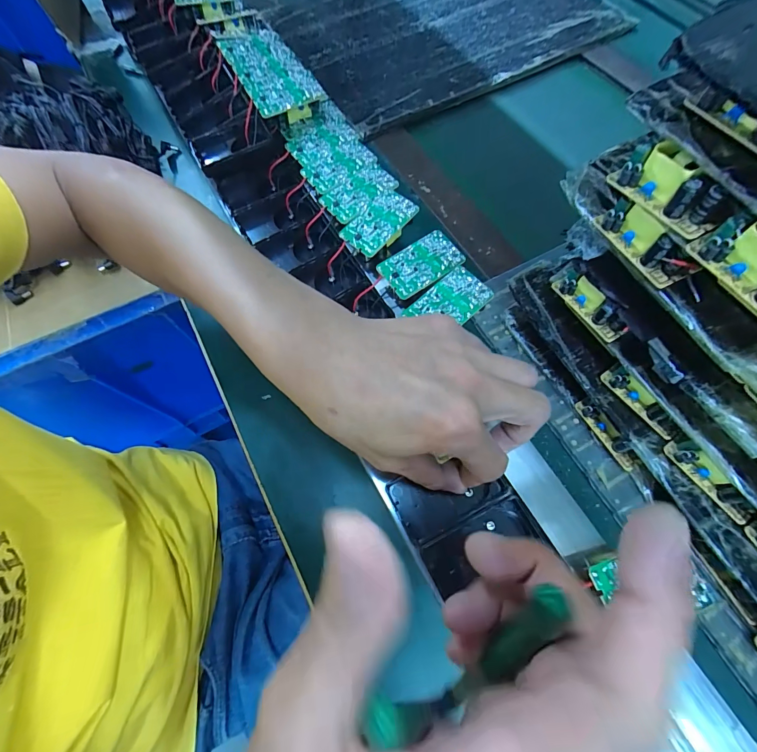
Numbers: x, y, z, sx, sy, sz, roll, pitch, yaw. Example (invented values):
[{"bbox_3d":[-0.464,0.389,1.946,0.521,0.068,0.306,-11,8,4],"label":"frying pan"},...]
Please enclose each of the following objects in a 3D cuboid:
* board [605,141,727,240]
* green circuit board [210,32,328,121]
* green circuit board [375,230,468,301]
[{"bbox_3d":[0.165,-0.106,0.206,0.023,0.025,0.060,-26,69,-10],"label":"board"},{"bbox_3d":[-0.110,-0.302,0.355,0.060,0.010,0.124,-28,74,-10],"label":"green circuit board"},{"bbox_3d":[0.035,-0.088,0.288,0.063,0.008,0.038,-32,70,-12],"label":"green circuit board"}]

